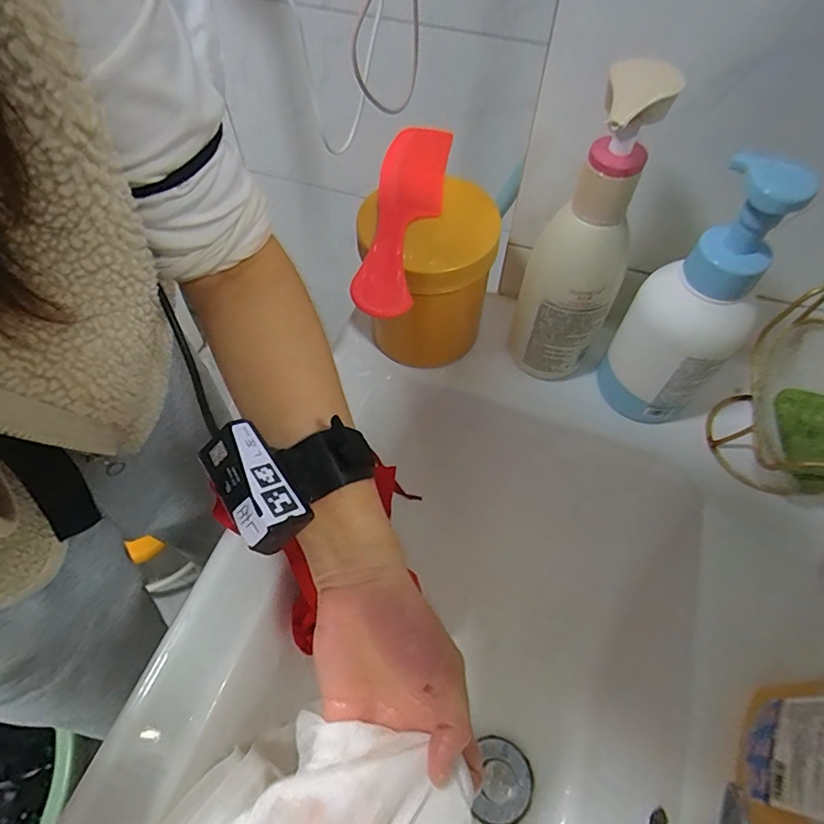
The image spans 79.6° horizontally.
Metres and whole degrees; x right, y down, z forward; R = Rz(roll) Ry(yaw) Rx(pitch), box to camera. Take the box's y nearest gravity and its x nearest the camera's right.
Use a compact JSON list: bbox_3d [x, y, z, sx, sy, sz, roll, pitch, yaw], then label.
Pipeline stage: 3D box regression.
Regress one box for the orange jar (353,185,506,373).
[{"bbox_3d":[0.020,-0.105,0.427,0.096,0.140,0.099,-21,61,-13],"label":"orange jar"}]

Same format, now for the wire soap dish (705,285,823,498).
[{"bbox_3d":[0.301,-0.002,0.380,0.087,0.115,0.130,16,59,9],"label":"wire soap dish"}]

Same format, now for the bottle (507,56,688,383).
[{"bbox_3d":[0.127,-0.122,0.366,0.076,0.240,0.073,13,59,7],"label":"bottle"}]

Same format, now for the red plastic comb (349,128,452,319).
[{"bbox_3d":[-0.005,-0.155,0.379,0.051,0.016,0.207,7,58,3],"label":"red plastic comb"}]

